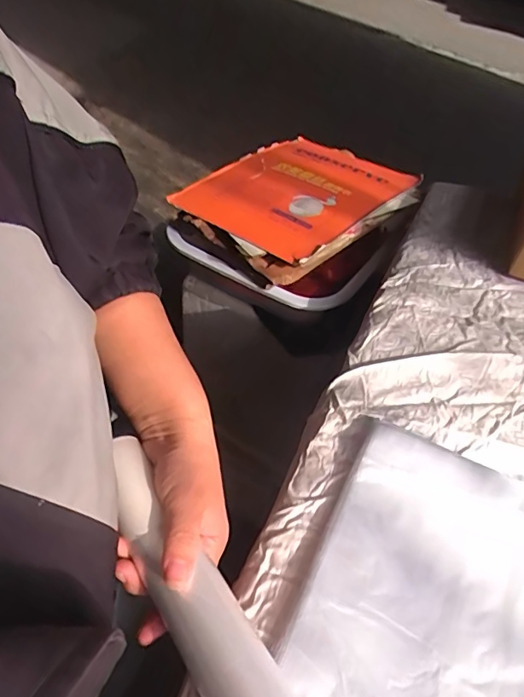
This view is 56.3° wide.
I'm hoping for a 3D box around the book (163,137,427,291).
[{"bbox_3d":[0.052,-0.228,0.727,0.322,0.038,0.252,-34,59,-32],"label":"book"}]

